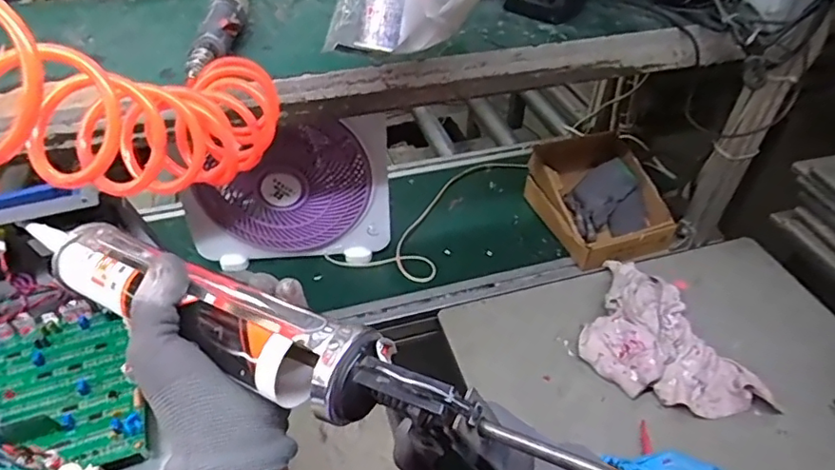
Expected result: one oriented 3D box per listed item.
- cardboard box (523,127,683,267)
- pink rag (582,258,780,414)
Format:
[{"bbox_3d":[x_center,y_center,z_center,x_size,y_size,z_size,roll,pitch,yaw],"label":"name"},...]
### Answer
[{"bbox_3d":[0.336,-0.065,0.972,0.201,0.113,0.248,-15,46,-16],"label":"cardboard box"},{"bbox_3d":[0.380,0.148,0.792,0.259,0.061,0.204,15,45,15],"label":"pink rag"}]

